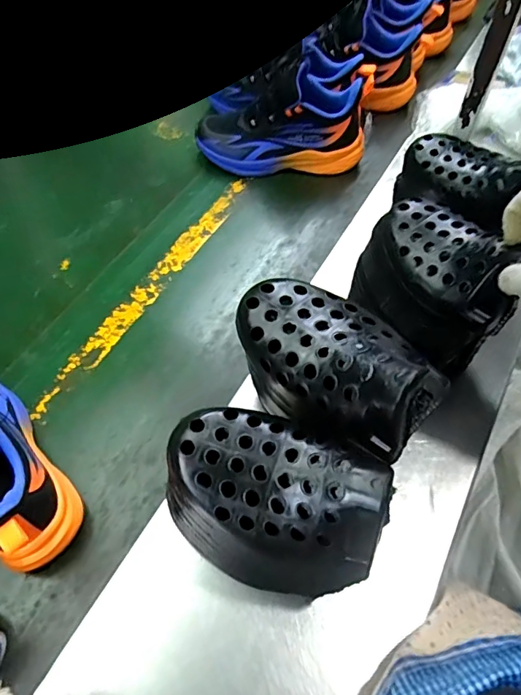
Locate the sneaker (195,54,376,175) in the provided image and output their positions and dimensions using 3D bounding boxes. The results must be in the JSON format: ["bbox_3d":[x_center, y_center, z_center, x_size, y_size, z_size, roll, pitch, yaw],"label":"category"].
[{"bbox_3d":[0.034,-0.322,0.695,0.248,0.127,0.107,-5,56,-2],"label":"sneaker"}]

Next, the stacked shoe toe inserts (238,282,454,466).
[{"bbox_3d":[0.044,0.001,0.319,0.141,0.058,0.090,39,66,20],"label":"stacked shoe toe inserts"}]

